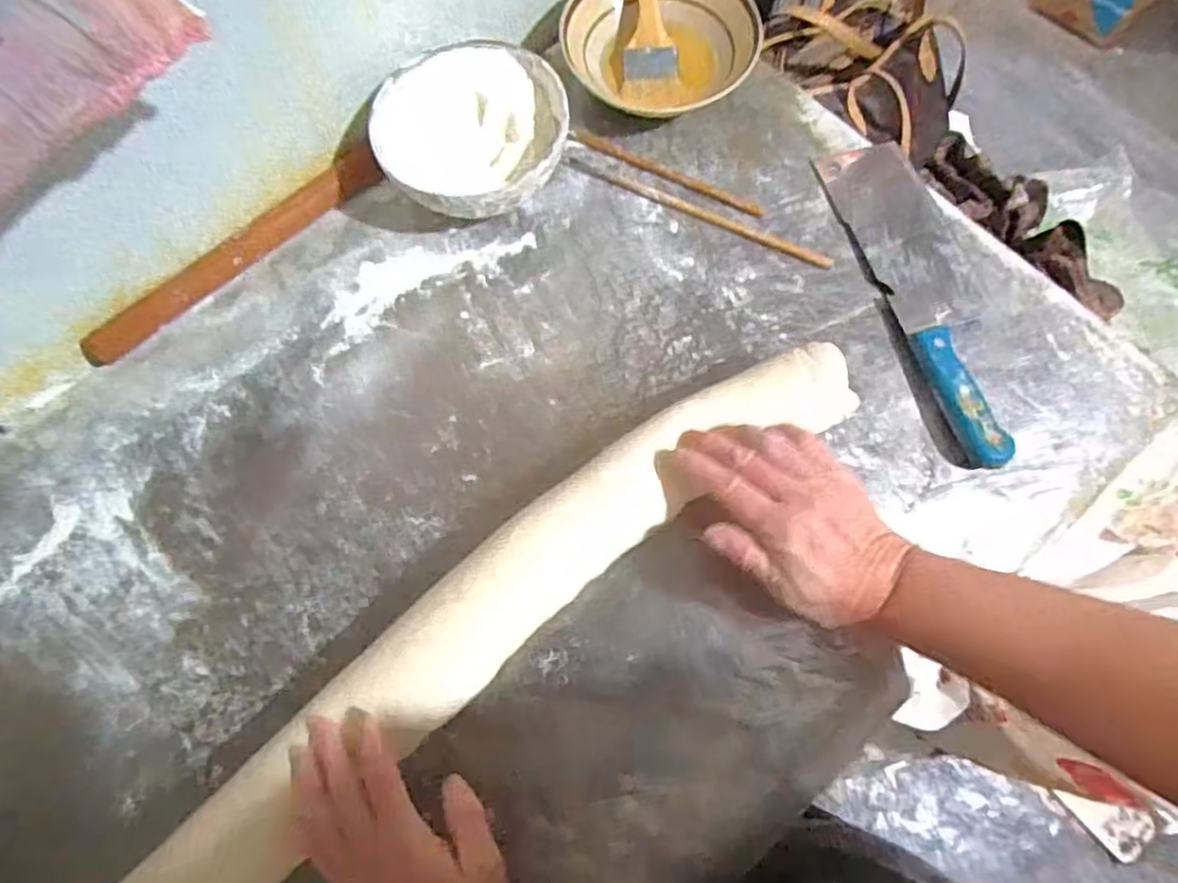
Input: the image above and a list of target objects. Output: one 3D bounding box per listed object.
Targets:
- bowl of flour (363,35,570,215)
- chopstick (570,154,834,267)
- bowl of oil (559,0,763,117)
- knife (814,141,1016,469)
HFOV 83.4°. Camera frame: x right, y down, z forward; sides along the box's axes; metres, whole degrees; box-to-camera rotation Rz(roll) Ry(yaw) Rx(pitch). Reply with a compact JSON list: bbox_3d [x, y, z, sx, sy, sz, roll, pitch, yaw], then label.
[{"bbox_3d":[-0.090,-0.243,0.543,0.147,0.071,0.146,-1,73,2],"label":"bowl of flour"},{"bbox_3d":[0.089,-0.194,0.554,0.237,0.006,0.010,25,75,9],"label":"chopstick"},{"bbox_3d":[0.063,-0.344,0.576,0.158,0.055,0.140,-44,76,-10],"label":"bowl of oil"},{"bbox_3d":[0.269,-0.121,0.514,0.075,0.024,0.282,-17,73,-3],"label":"knife"}]

